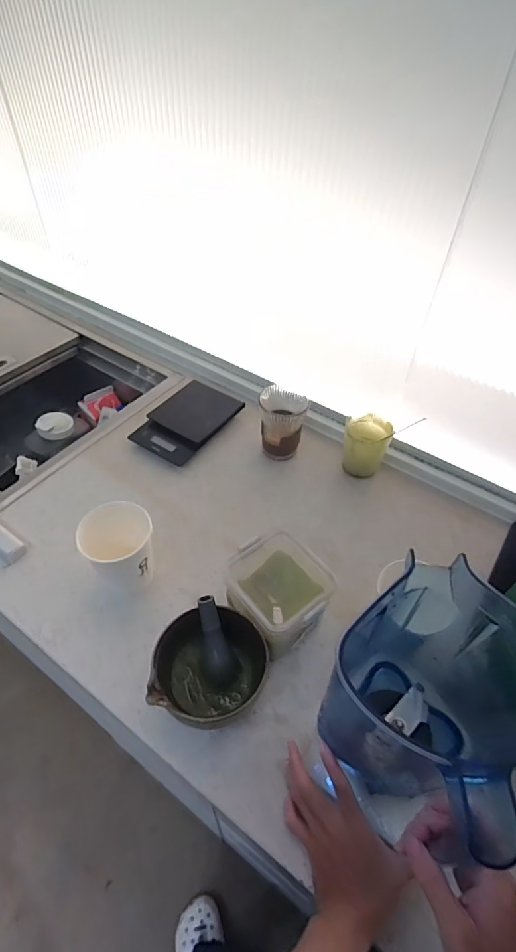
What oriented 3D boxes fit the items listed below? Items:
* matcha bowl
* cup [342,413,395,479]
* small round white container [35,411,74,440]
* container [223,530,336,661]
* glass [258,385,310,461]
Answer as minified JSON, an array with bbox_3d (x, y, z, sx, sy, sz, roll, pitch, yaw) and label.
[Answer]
[{"bbox_3d":[-0.052,0.219,0.523,0.118,0.072,0.125,1,49,-1],"label":"matcha bowl"},{"bbox_3d":[0.176,-0.045,0.762,0.073,0.106,0.070,1,49,-1],"label":"cup"},{"bbox_3d":[-0.410,-0.105,0.927,0.067,0.023,0.070,1,49,-1],"label":"small round white container"},{"bbox_3d":[0.028,0.145,0.566,0.108,0.105,0.111,-33,57,-27],"label":"container"},{"bbox_3d":[0.041,-0.085,0.778,0.079,0.108,0.077,9,49,6],"label":"glass"}]

